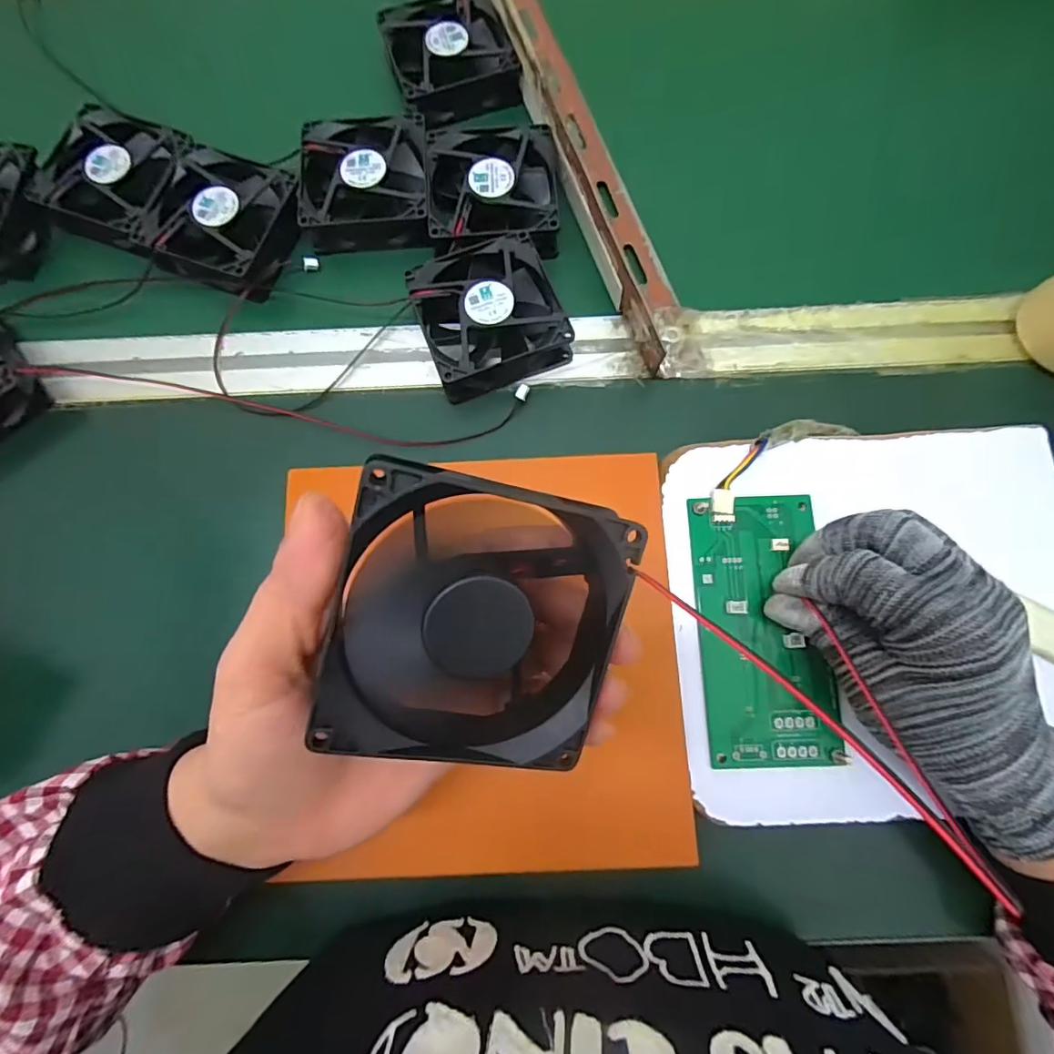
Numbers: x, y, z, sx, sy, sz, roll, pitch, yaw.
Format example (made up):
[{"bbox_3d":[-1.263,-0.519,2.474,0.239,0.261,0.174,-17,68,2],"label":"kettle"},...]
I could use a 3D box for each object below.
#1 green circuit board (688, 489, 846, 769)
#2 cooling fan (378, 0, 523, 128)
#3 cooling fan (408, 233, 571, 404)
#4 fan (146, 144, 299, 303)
[{"bbox_3d":[0.120,0.050,0.269,0.063,0.009,0.134,-3,79,1],"label":"green circuit board"},{"bbox_3d":[-0.051,-0.323,0.360,0.081,0.020,0.077,-18,77,-3],"label":"cooling fan"},{"bbox_3d":[-0.022,-0.126,0.317,0.080,0.028,0.080,-20,77,-3],"label":"cooling fan"},{"bbox_3d":[-0.191,-0.196,0.337,0.081,0.024,0.082,21,78,6],"label":"fan"}]

